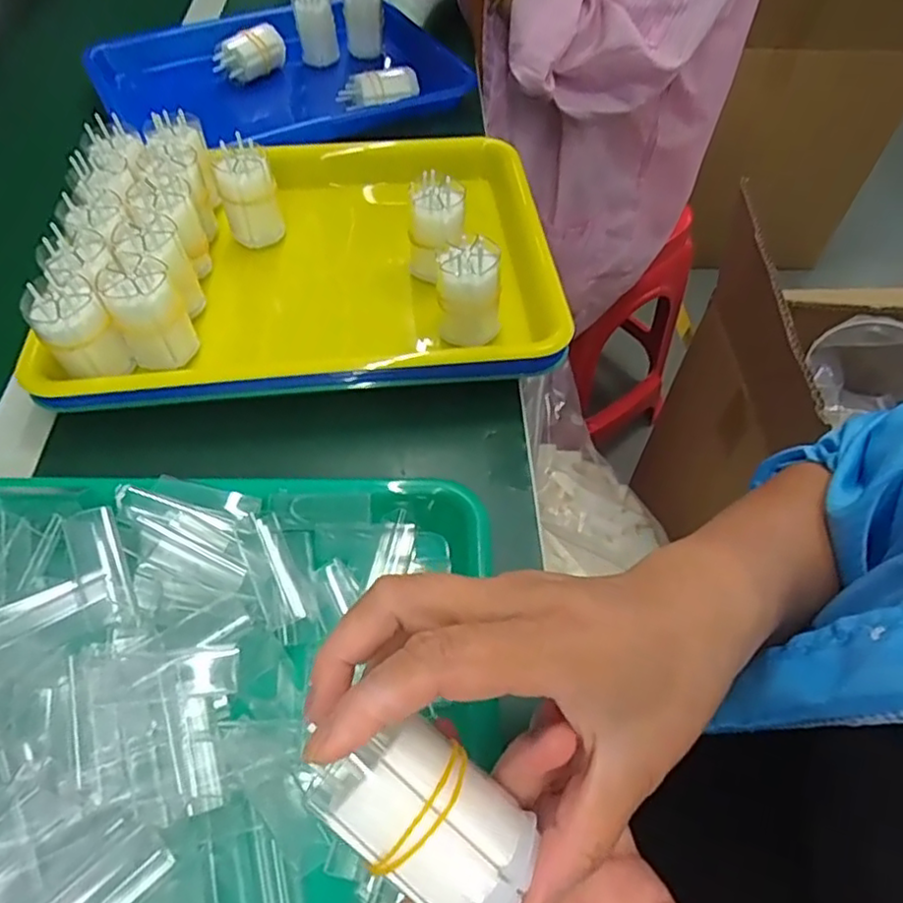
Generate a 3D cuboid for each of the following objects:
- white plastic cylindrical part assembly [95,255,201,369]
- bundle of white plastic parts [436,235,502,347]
[{"bbox_3d":[-0.182,-0.084,0.386,0.040,0.057,0.034,-20,58,-14],"label":"white plastic cylindrical part assembly"},{"bbox_3d":[0.011,-0.103,0.394,0.036,0.046,0.039,-2,55,-2],"label":"bundle of white plastic parts"}]

